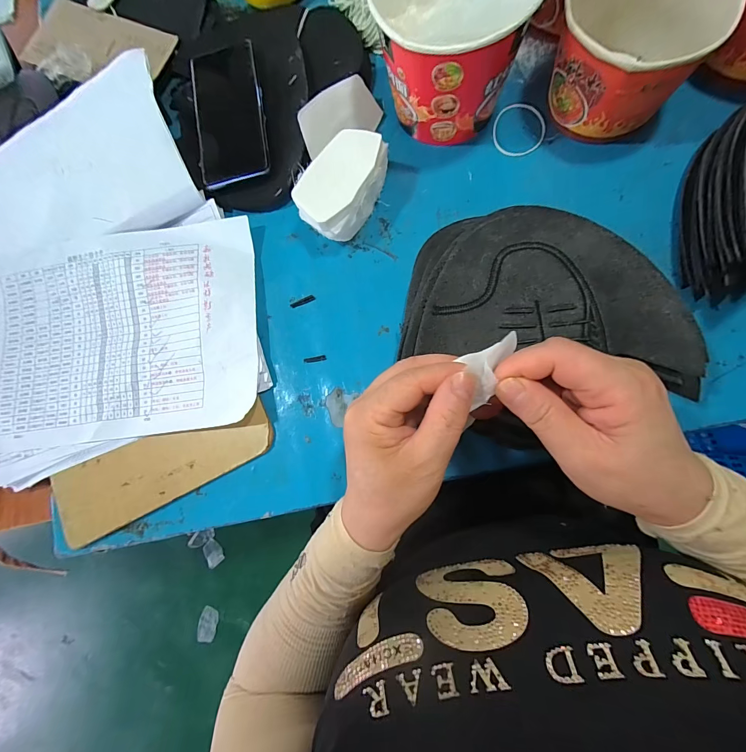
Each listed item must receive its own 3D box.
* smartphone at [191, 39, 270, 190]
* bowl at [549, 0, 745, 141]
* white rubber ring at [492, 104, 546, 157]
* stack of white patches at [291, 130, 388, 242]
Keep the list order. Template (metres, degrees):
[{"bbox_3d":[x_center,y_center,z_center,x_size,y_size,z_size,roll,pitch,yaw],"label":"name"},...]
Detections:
[{"bbox_3d":[-0.151,-0.276,0.369,0.074,0.013,0.158,-10,80,6],"label":"smartphone"},{"bbox_3d":[0.213,-0.277,0.297,0.110,0.082,0.108,-1,81,7],"label":"bowl"},{"bbox_3d":[0.145,-0.245,0.346,0.049,0.004,0.055,-20,79,4],"label":"white rubber ring"},{"bbox_3d":[-0.025,-0.181,0.332,0.059,0.042,0.105,41,88,12],"label":"stack of white patches"}]

